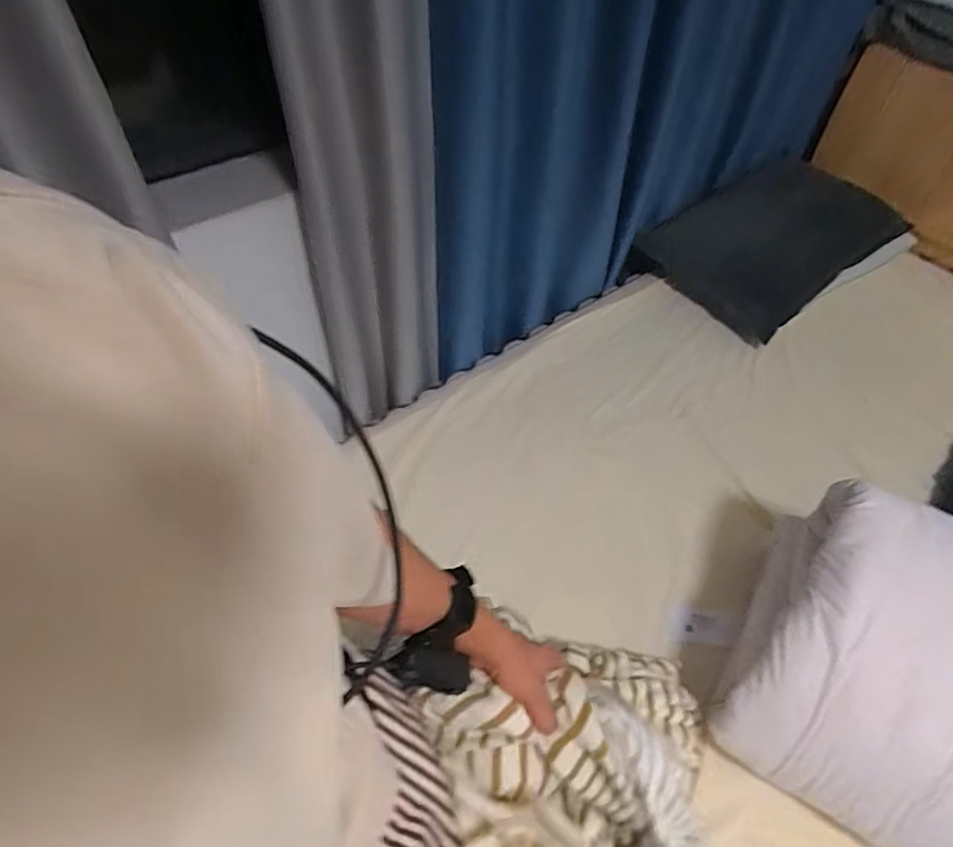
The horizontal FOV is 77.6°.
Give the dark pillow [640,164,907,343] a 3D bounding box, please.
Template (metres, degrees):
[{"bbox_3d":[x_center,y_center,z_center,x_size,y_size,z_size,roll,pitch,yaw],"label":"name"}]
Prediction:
[{"bbox_3d":[0.787,-0.489,1.642,0.521,0.212,0.436,-34,57,-24],"label":"dark pillow"}]

